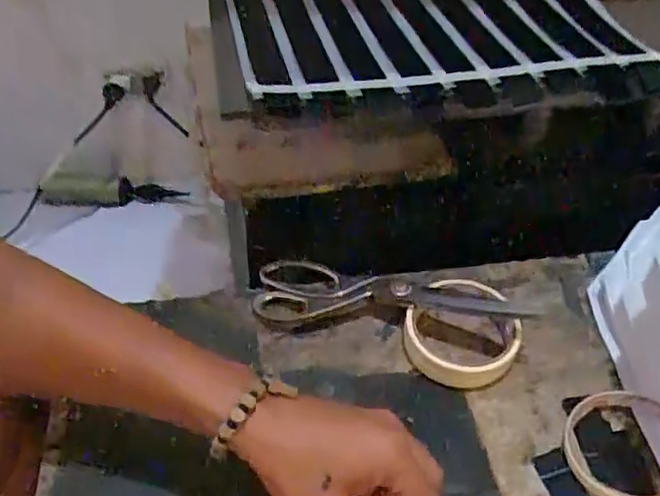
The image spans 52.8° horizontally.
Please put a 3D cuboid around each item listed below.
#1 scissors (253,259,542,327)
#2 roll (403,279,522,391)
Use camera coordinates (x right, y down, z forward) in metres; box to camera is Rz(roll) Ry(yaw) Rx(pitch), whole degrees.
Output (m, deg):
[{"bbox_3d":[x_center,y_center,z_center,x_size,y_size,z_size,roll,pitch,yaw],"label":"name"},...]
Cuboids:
[{"bbox_3d":[0.053,0.037,0.547,0.227,0.034,0.067,5,45,1],"label":"scissors"},{"bbox_3d":[0.101,0.062,0.522,0.086,0.027,0.090,0,44,0],"label":"roll"}]

